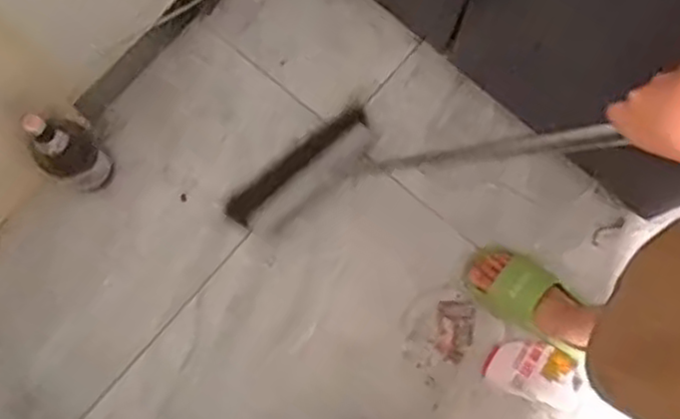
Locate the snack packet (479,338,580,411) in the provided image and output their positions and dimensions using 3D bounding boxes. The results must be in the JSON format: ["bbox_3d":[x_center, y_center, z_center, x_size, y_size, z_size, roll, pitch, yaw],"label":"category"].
[{"bbox_3d":[0.344,0.283,1.312,0.172,0.027,0.097,21,79,3],"label":"snack packet"}]

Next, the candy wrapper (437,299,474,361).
[{"bbox_3d":[0.207,0.216,1.331,0.064,0.007,0.107,3,79,0],"label":"candy wrapper"}]

